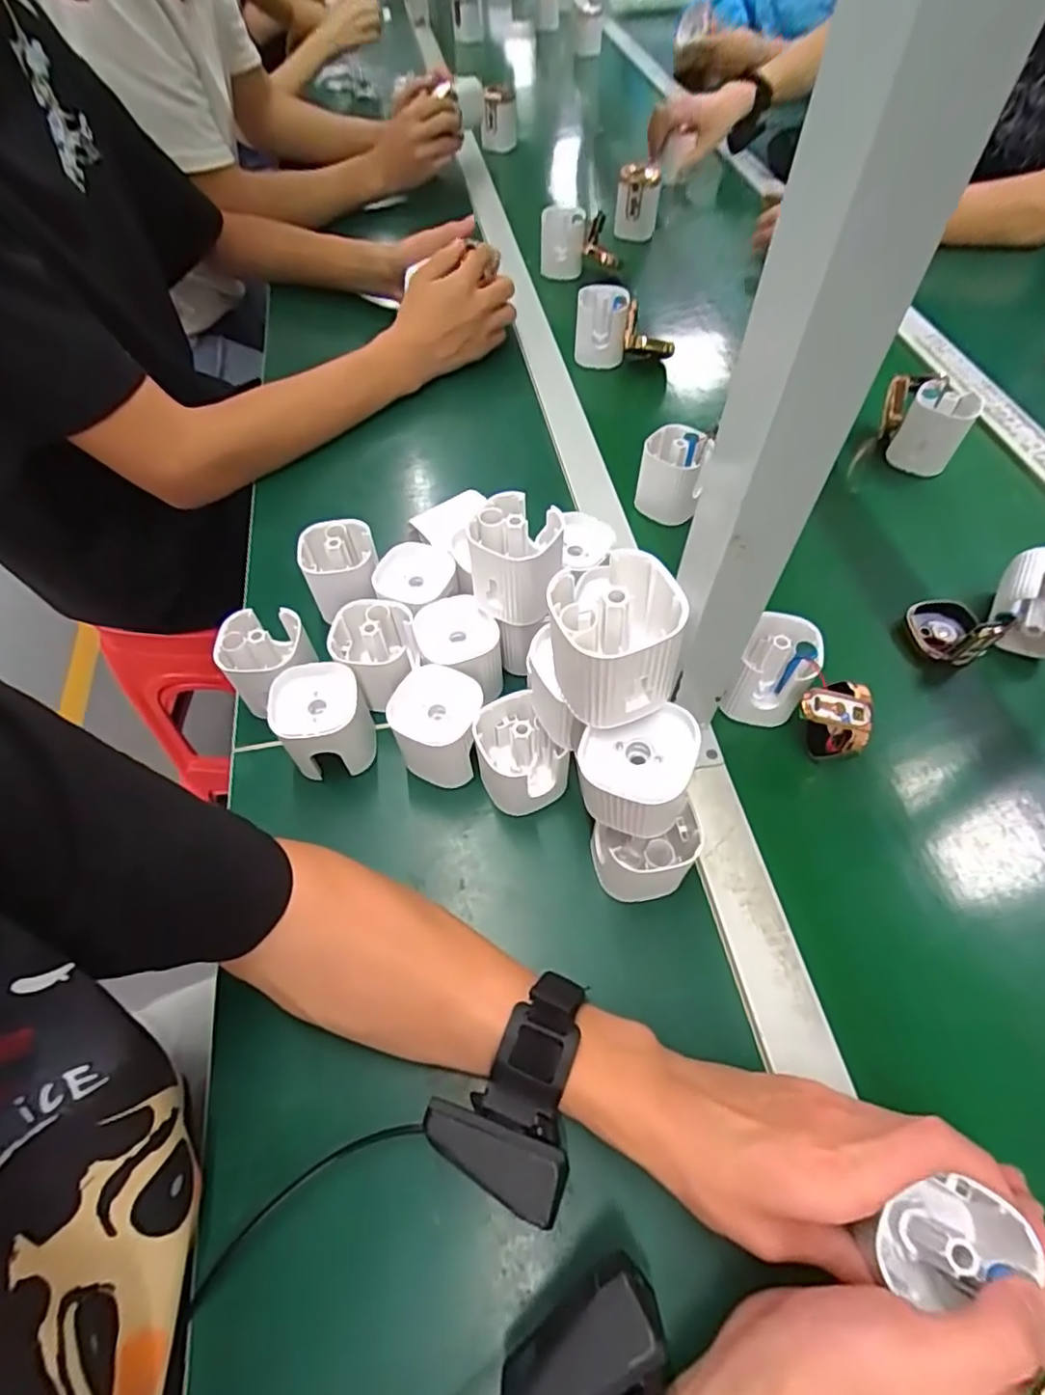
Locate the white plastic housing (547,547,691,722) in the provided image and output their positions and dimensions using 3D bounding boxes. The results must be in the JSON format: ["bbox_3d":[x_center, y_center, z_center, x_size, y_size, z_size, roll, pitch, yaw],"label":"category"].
[{"bbox_3d":[0.041,-0.025,0.289,0.058,0.065,0.056,-4,58,-4],"label":"white plastic housing"}]

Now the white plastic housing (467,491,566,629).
[{"bbox_3d":[-0.002,-0.085,0.408,0.057,0.075,0.053,1,58,-1],"label":"white plastic housing"}]

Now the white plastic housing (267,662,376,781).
[{"bbox_3d":[-0.130,0.020,0.420,0.056,0.068,0.058,-13,57,-7],"label":"white plastic housing"}]

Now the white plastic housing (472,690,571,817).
[{"bbox_3d":[-0.001,0.039,0.403,0.055,0.071,0.055,-1,56,1],"label":"white plastic housing"}]

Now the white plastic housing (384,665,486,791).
[{"bbox_3d":[-0.054,0.019,0.412,0.056,0.063,0.052,18,59,13],"label":"white plastic housing"}]

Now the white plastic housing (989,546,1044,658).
[{"bbox_3d":[0.391,-0.072,0.474,0.053,0.056,0.059,17,59,9],"label":"white plastic housing"}]

